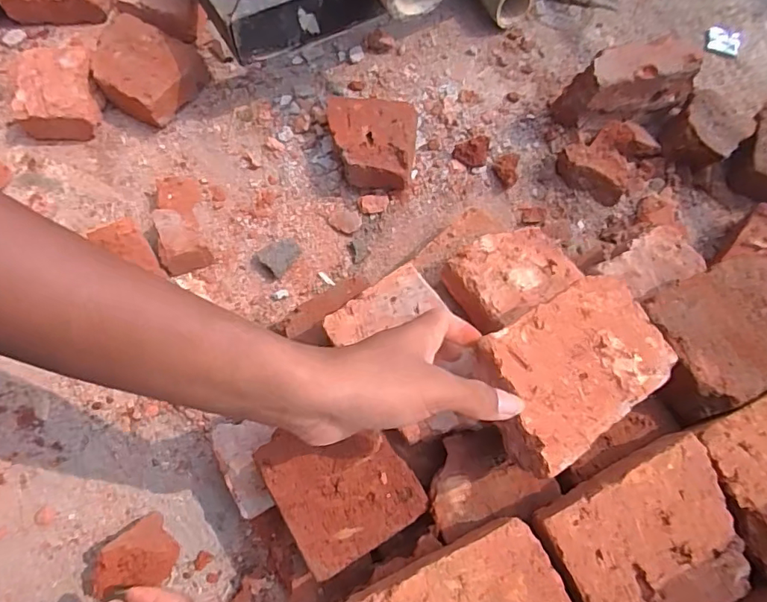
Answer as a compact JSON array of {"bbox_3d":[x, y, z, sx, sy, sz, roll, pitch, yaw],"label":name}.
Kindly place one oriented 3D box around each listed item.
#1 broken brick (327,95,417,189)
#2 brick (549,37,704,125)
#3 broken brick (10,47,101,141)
[{"bbox_3d":[-0.018,-0.190,0.610,0.108,0.059,0.113,5,68,0],"label":"broken brick"},{"bbox_3d":[0.299,-0.261,0.626,0.156,0.104,0.053,-12,68,-7],"label":"brick"},{"bbox_3d":[-0.403,-0.253,0.623,0.096,0.056,0.112,-7,68,-5],"label":"broken brick"}]

